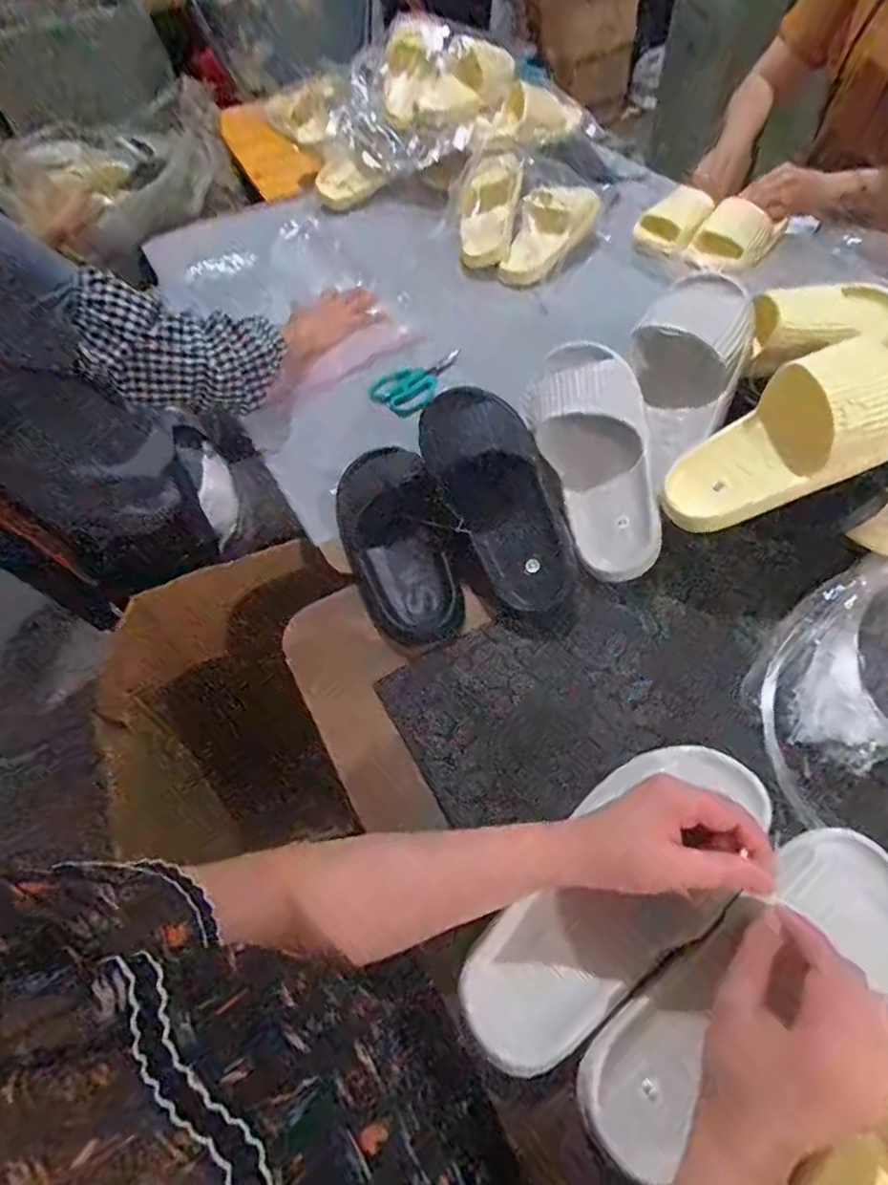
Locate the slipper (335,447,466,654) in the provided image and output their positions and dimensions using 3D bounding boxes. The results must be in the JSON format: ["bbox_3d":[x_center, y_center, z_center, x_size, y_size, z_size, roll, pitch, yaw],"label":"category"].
[{"bbox_3d":[-0.050,-0.061,0.627,0.112,0.061,0.251,-20,55,-10],"label":"slipper"}]

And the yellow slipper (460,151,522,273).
[{"bbox_3d":[0.081,-0.621,0.987,0.083,0.057,0.197,13,82,13],"label":"yellow slipper"}]

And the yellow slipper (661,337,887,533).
[{"bbox_3d":[0.313,-0.141,0.529,0.252,0.070,0.094,-31,52,21],"label":"yellow slipper"}]

